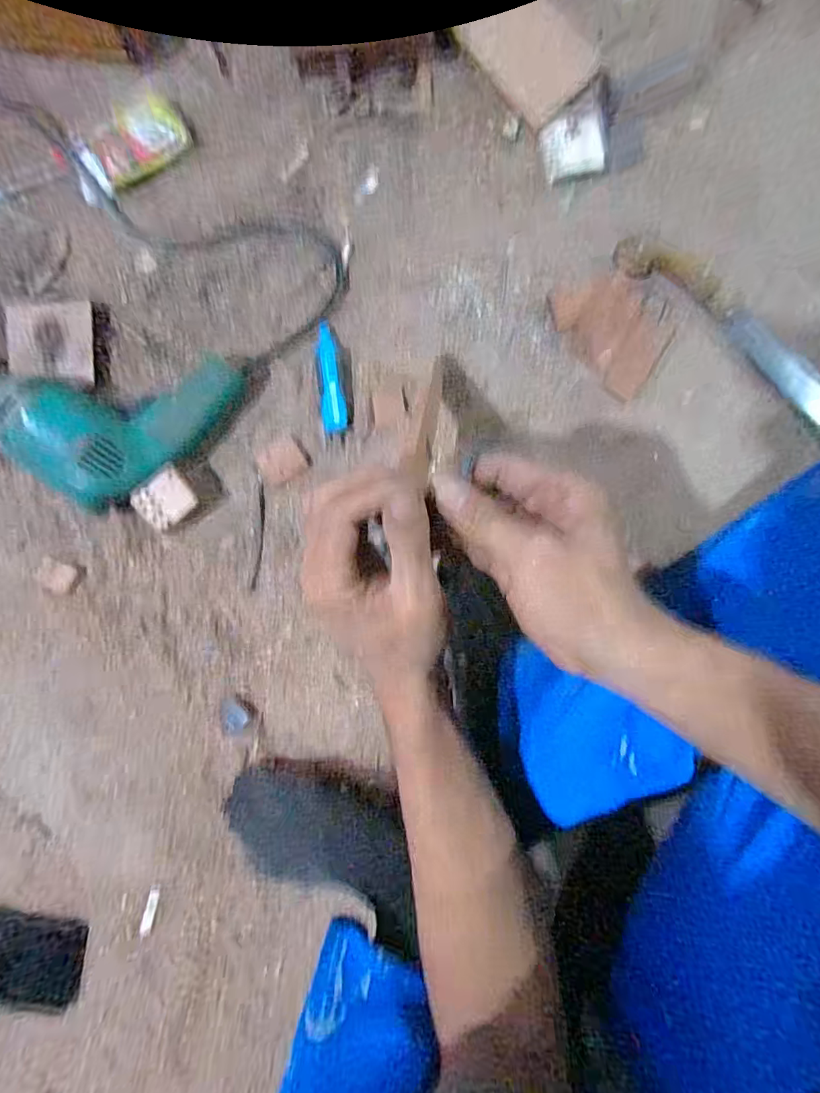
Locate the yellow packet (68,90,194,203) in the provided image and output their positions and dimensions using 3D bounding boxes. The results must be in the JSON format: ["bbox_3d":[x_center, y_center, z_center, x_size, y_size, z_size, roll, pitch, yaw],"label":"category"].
[{"bbox_3d":[-0.270,-0.381,0.491,0.115,0.011,0.065,-35,88,-3],"label":"yellow packet"}]

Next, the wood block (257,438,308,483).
[{"bbox_3d":[-0.119,-0.080,0.479,0.041,0.004,0.038,-27,88,-3],"label":"wood block"}]

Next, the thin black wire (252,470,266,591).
[{"bbox_3d":[-0.140,-0.013,0.478,0.008,0.004,0.106,3,87,-1],"label":"thin black wire"}]

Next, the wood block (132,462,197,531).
[{"bbox_3d":[-0.214,-0.042,0.460,0.045,0.029,0.043,-44,88,-3],"label":"wood block"}]

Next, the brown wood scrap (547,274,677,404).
[{"bbox_3d":[0.186,-0.203,0.480,0.072,0.015,0.115,-43,88,-3],"label":"brown wood scrap"}]

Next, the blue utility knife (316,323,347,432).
[{"bbox_3d":[-0.073,-0.156,0.472,0.022,0.017,0.102,-6,87,-2],"label":"blue utility knife"}]

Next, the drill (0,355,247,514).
[{"bbox_3d":[-0.286,-0.146,0.453,0.215,0.061,0.170,35,87,1],"label":"drill"}]

